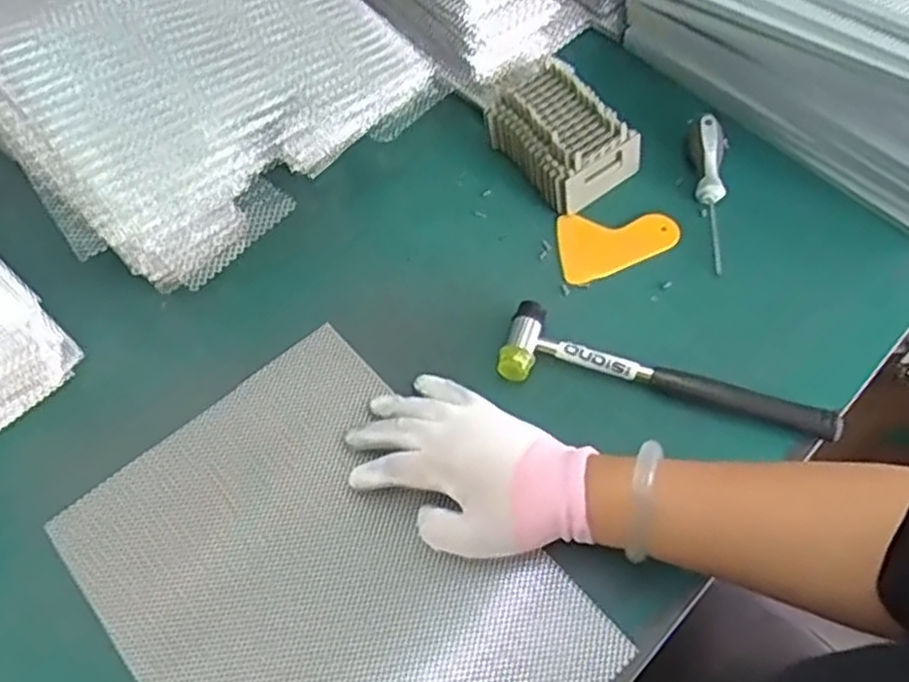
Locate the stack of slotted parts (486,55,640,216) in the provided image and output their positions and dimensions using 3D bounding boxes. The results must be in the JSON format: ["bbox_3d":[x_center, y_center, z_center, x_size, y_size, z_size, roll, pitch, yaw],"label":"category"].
[{"bbox_3d":[0.099,-0.185,0.681,0.099,0.055,0.124,-34,64,-16],"label":"stack of slotted parts"}]

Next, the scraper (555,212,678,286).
[{"bbox_3d":[0.140,-0.082,0.645,0.101,0.012,0.068,-3,59,1],"label":"scraper"}]

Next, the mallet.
[{"bbox_3d":[0.158,0.027,0.575,0.245,0.036,0.062,15,61,9],"label":"mallet"}]

